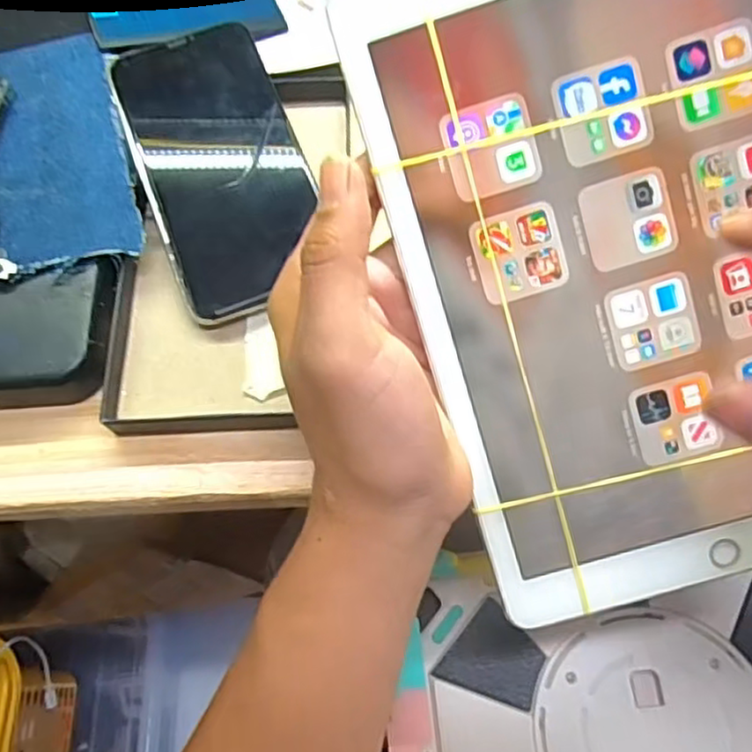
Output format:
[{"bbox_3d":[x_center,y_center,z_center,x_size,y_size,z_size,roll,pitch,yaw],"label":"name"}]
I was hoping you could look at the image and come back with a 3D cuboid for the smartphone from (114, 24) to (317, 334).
[{"bbox_3d":[-0.068,-0.094,0.304,0.068,0.006,0.133,-19,78,-8],"label":"smartphone"}]

